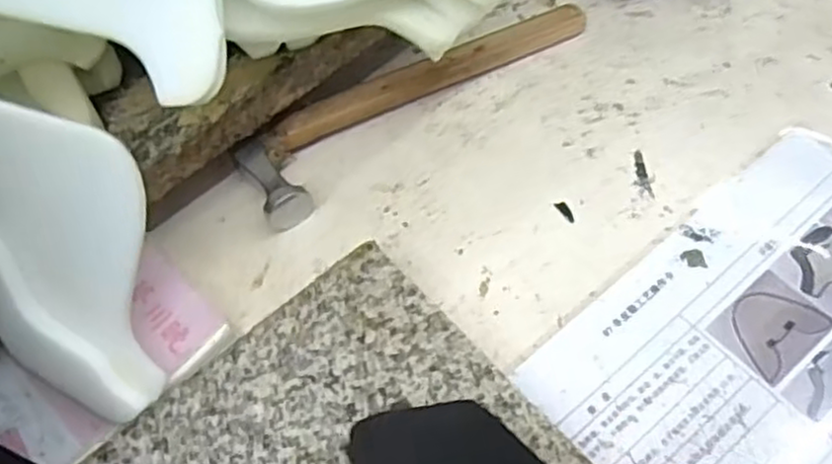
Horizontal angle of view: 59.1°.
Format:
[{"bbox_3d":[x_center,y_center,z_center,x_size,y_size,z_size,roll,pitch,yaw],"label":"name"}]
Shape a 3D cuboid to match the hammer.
[{"bbox_3d":[0.003,-0.086,0.456,0.238,0.021,0.065,-33,67,-13],"label":"hammer"}]

